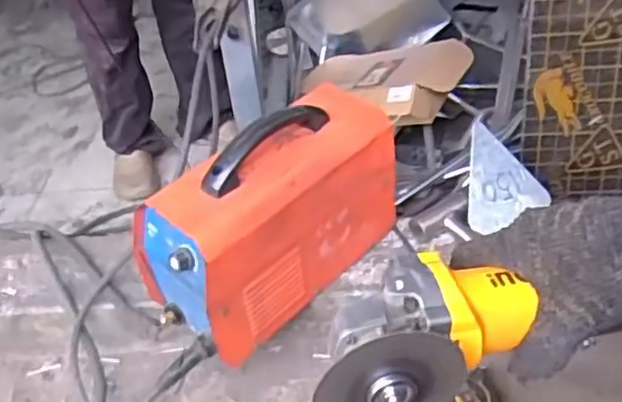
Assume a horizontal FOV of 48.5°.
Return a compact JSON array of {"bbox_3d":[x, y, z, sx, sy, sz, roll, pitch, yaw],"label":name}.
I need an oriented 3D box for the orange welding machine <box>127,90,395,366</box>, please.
[{"bbox_3d":[-0.048,0.007,0.886,0.326,0.219,0.155,-34,46,-29],"label":"orange welding machine"}]

